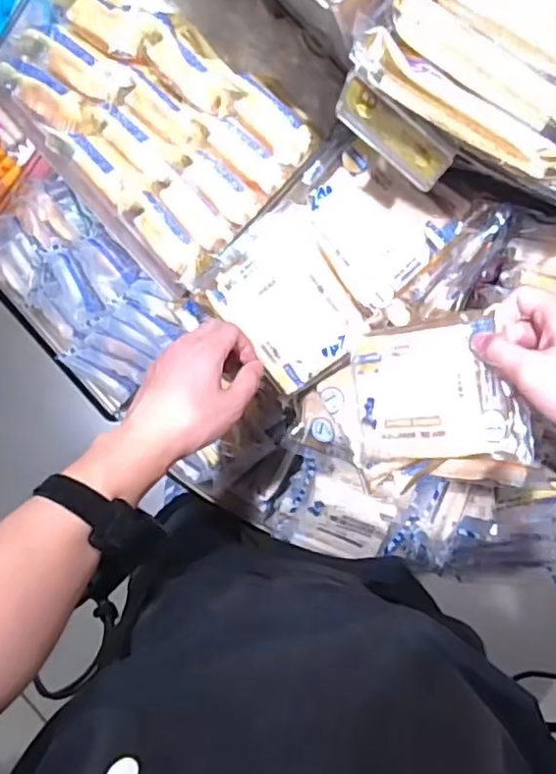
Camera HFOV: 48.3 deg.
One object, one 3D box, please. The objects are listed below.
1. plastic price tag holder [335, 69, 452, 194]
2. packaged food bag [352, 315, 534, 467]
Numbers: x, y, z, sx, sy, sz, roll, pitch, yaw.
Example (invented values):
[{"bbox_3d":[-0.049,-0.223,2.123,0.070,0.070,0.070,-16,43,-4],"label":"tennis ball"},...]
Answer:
[{"bbox_3d":[0.070,-0.156,0.382,0.079,0.042,0.009,38,83,0],"label":"plastic price tag holder"},{"bbox_3d":[0.121,0.005,0.477,0.130,0.013,0.103,-3,87,31],"label":"packaged food bag"}]

